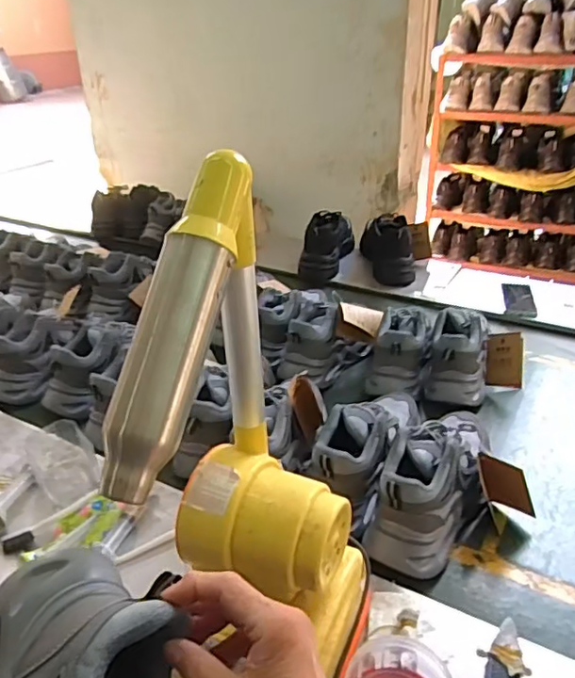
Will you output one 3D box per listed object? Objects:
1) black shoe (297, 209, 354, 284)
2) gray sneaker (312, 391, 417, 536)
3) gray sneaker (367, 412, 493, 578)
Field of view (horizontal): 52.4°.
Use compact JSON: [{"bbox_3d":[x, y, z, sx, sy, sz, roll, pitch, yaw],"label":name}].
[{"bbox_3d":[0.106,-0.251,1.567,0.105,0.133,0.230,7,30,15],"label":"black shoe"},{"bbox_3d":[0.124,0.151,0.884,0.106,0.108,0.277,12,32,23],"label":"gray sneaker"},{"bbox_3d":[0.205,0.192,0.814,0.105,0.128,0.291,16,34,28],"label":"gray sneaker"}]

